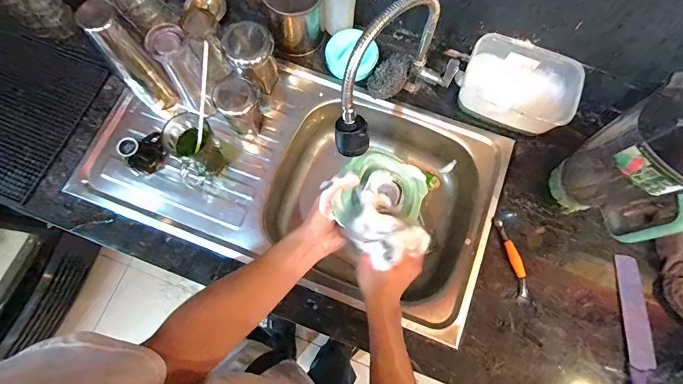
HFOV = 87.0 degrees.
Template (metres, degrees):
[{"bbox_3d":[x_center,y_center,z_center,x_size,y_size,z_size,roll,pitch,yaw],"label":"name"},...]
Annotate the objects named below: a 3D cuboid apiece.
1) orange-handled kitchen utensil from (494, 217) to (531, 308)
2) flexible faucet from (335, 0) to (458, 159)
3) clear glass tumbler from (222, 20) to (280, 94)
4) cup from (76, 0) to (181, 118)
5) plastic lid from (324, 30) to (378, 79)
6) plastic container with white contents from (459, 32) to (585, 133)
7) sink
[{"bbox_3d":[0.305,0.122,0.633,0.028,0.012,0.154,-10,76,-4],"label":"orange-handled kitchen utensil"},{"bbox_3d":[0.076,-0.169,0.564,0.098,0.276,0.273,43,79,9],"label":"flexible faucet"},{"bbox_3d":[-0.159,-0.240,0.663,0.079,0.123,0.081,0,76,-1],"label":"clear glass tumbler"},{"bbox_3d":[-0.352,-0.213,0.614,0.064,0.215,0.070,0,76,-1],"label":"cup"},{"bbox_3d":[0.018,-0.273,0.715,0.103,0.022,0.101,34,87,0],"label":"plastic lid"},{"bbox_3d":[0.328,-0.197,0.676,0.201,0.088,0.144,23,76,5],"label":"plastic container with white contents"},{"bbox_3d":[-0.085,-0.026,0.727,0.746,0.128,0.389,21,76,4],"label":"sink"}]

